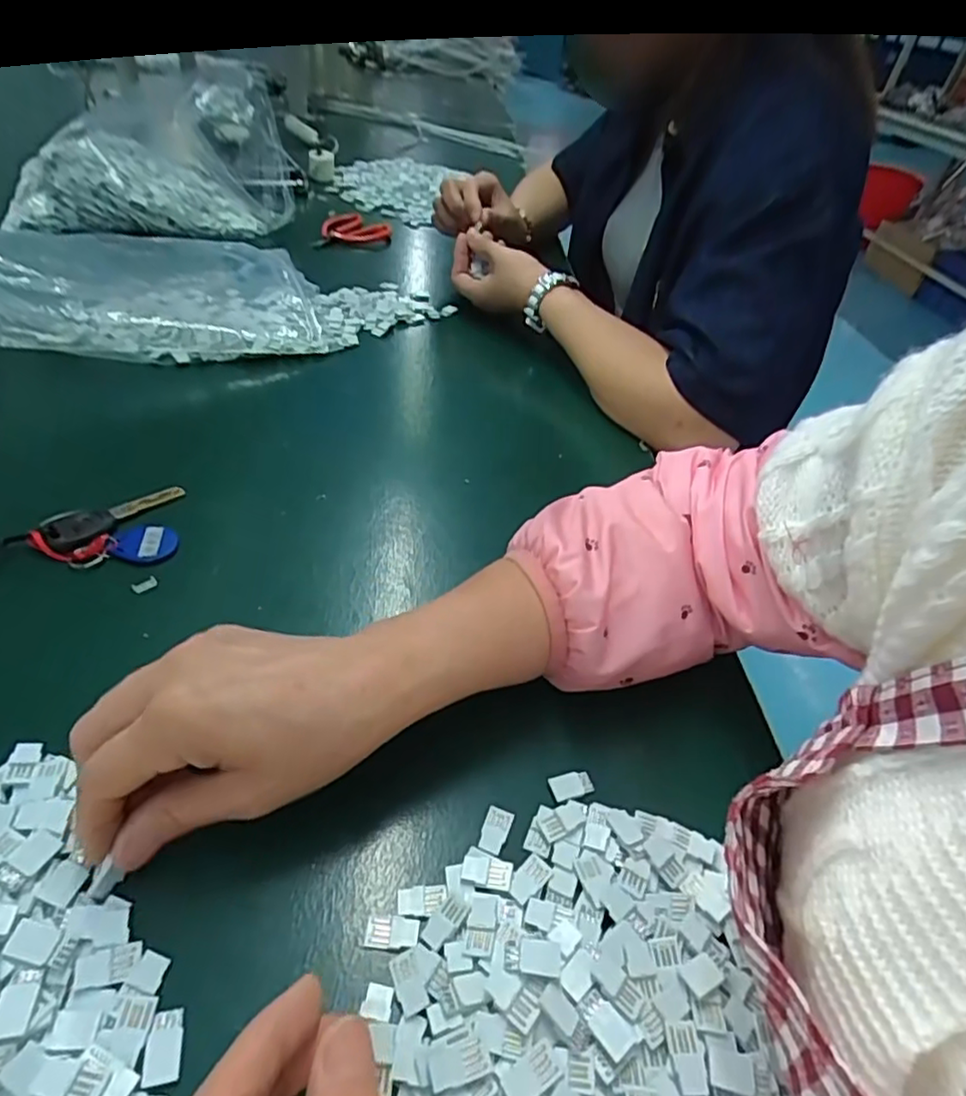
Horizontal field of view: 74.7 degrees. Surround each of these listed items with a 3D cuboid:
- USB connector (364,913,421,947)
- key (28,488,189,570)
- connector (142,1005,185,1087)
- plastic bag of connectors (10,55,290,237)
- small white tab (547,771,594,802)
[{"bbox_3d":[-0.035,0.149,0.247,0.020,0.004,0.011,9,43,0],"label":"USB connector"},{"bbox_3d":[-0.229,-0.013,0.388,0.076,0.011,0.064,-8,45,-18],"label":"key"},{"bbox_3d":[-0.108,0.169,0.215,0.011,0.004,0.020,-3,44,-13],"label":"connector"},{"bbox_3d":[-0.383,-0.458,0.728,0.315,0.141,0.156,-14,47,-22],"label":"plastic bag of connectors"},{"bbox_3d":[0.042,0.112,0.300,0.020,0.004,0.012,-10,46,-20],"label":"small white tab"}]

